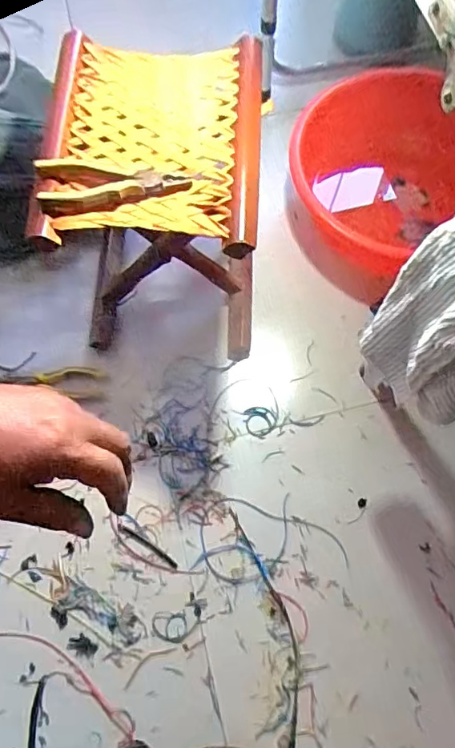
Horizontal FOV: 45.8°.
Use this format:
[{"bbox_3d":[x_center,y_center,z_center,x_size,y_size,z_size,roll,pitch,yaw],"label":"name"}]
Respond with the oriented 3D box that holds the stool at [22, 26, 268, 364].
[{"bbox_3d":[-0.088,-0.229,0.776,0.268,0.356,0.331,5,69,4],"label":"stool"}]

